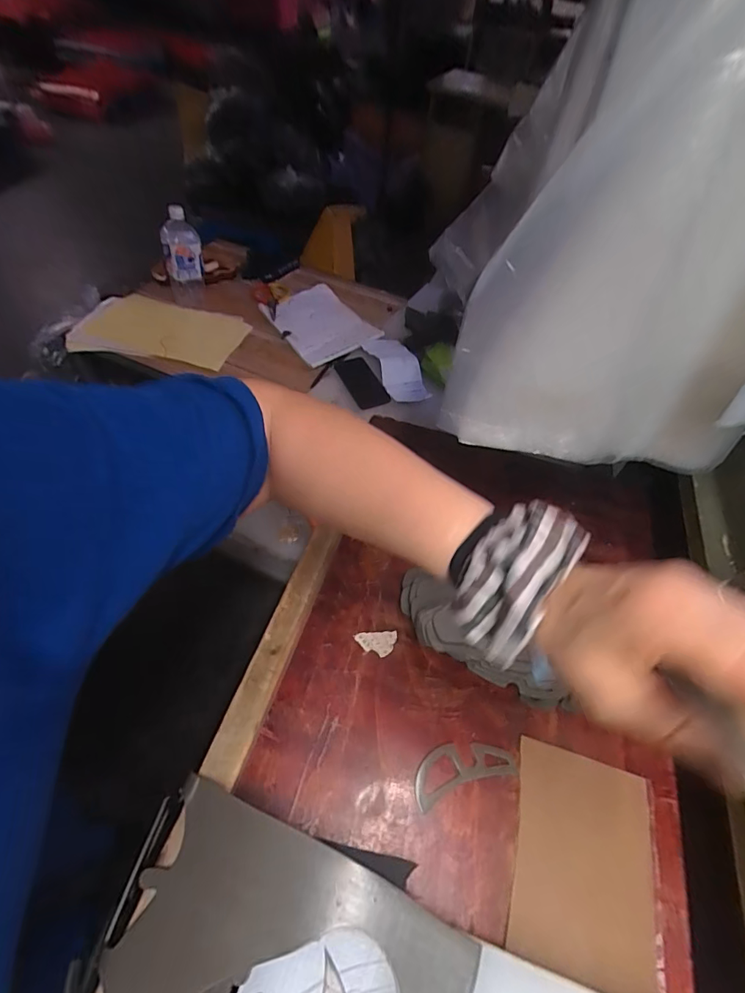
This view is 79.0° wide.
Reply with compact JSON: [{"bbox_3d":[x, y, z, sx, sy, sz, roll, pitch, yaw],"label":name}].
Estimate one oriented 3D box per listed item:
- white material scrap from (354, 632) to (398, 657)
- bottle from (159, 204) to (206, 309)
[{"bbox_3d":[0.004,0.159,0.489,0.045,0.004,0.026,-3,57,-5],"label":"white material scrap"},{"bbox_3d":[-0.461,-0.568,1.096,0.100,0.223,0.086,-21,60,-16],"label":"bottle"}]

